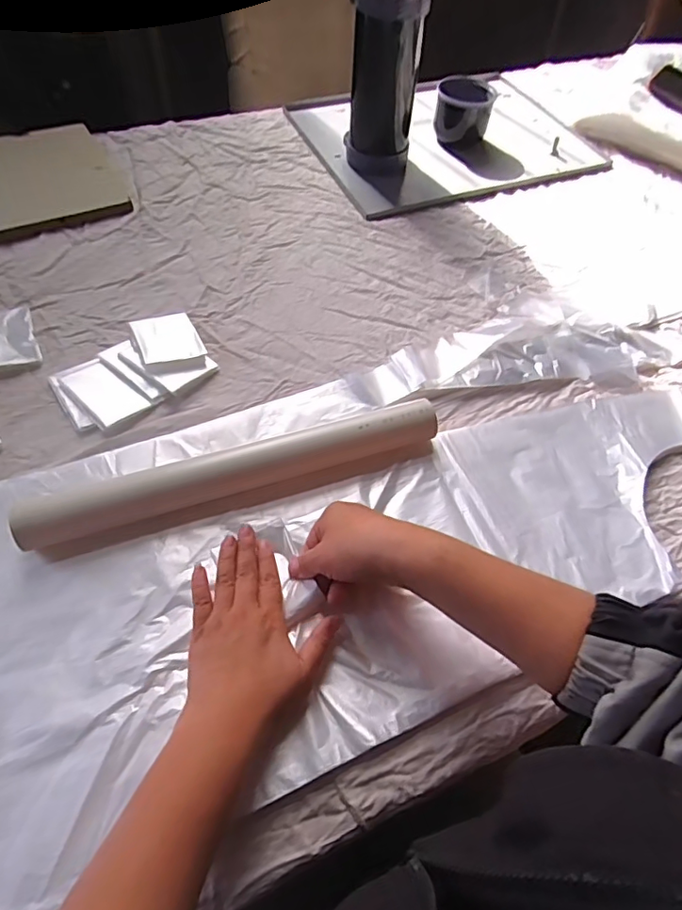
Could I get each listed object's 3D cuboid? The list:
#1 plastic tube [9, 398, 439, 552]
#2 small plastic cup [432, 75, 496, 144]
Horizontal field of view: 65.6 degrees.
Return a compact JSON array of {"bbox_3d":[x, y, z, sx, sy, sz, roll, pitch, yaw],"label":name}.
[{"bbox_3d":[-0.085,0.014,0.464,0.359,0.037,0.047,-16,59,-13],"label":"plastic tube"},{"bbox_3d":[0.192,-0.538,0.831,0.089,0.070,0.068,7,56,1],"label":"small plastic cup"}]

